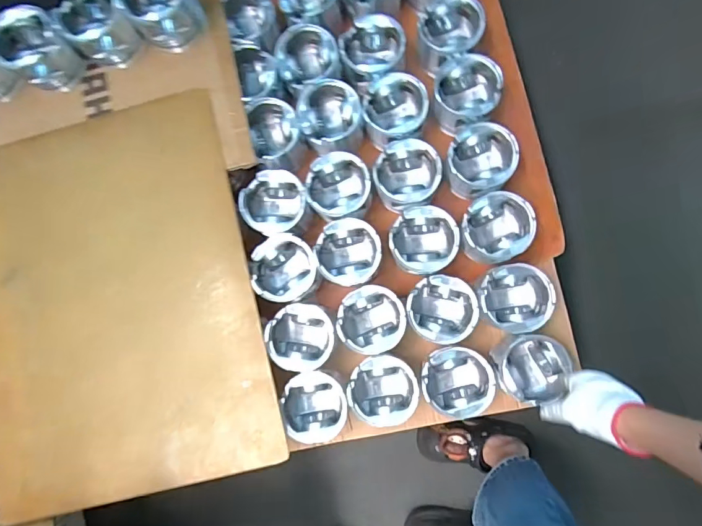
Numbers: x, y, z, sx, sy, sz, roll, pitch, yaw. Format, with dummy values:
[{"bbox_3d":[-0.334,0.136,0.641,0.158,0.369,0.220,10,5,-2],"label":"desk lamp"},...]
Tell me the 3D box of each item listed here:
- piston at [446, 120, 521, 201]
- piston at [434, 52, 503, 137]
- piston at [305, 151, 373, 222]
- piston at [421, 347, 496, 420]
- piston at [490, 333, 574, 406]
[{"bbox_3d":[0.221,-0.172,0.781,0.109,0.087,0.109,-1,84,7],"label":"piston"},{"bbox_3d":[0.202,-0.295,0.811,0.108,0.102,0.110,-1,84,7],"label":"piston"},{"bbox_3d":[-0.019,-0.133,0.809,0.107,0.073,0.112,-8,83,6],"label":"piston"},{"bbox_3d":[0.172,0.191,0.749,0.107,0.088,0.106,-1,84,7],"label":"piston"},{"bbox_3d":[0.291,0.171,0.755,0.102,0.083,0.106,-1,84,7],"label":"piston"}]

